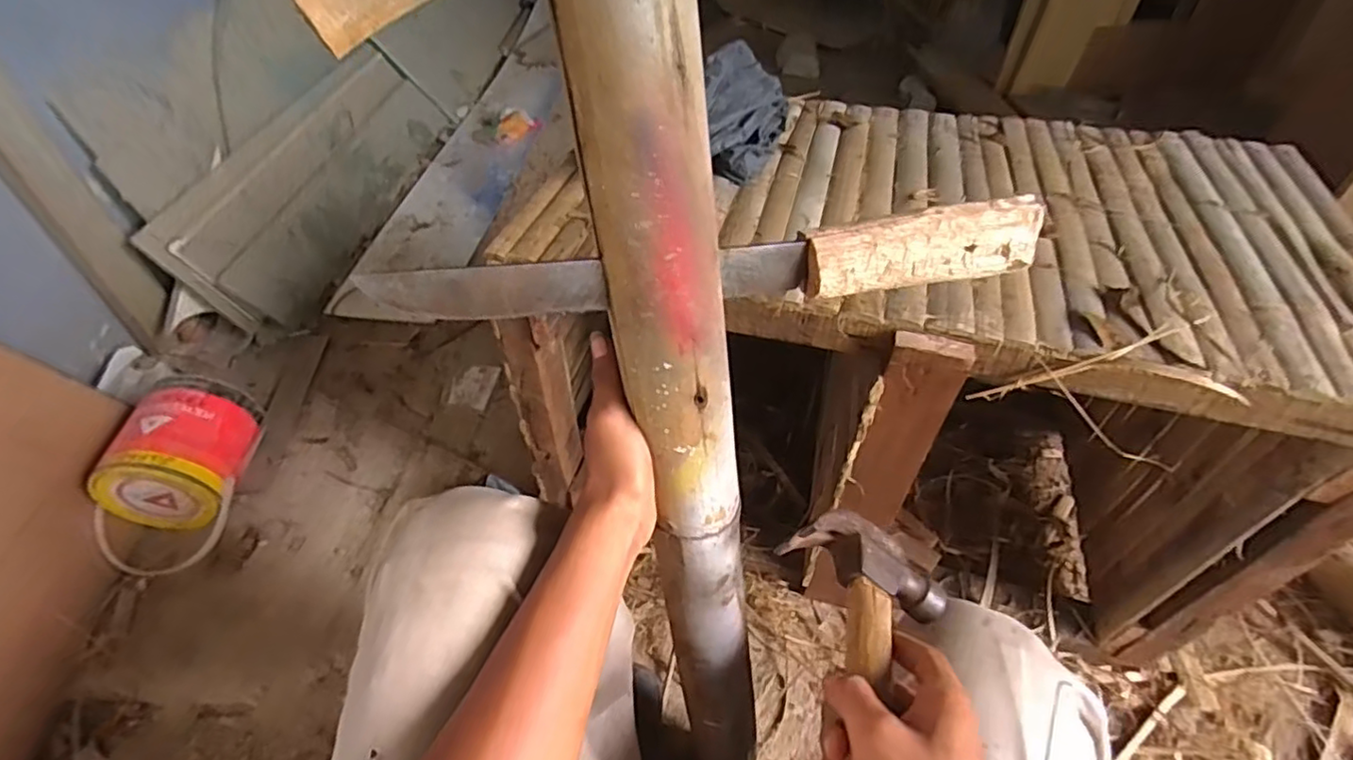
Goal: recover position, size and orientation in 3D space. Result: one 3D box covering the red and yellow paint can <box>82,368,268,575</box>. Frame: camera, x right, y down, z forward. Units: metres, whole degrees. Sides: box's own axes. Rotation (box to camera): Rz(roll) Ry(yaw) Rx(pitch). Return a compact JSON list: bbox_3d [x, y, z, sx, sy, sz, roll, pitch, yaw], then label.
[{"bbox_3d":[-0.673,0.124,0.865,0.145,0.149,0.238,2,46,2],"label":"red and yellow paint can"}]

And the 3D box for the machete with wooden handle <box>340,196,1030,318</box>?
[{"bbox_3d":[0.031,-0.062,0.354,0.391,0.049,0.023,-11,47,-11],"label":"machete with wooden handle"}]

